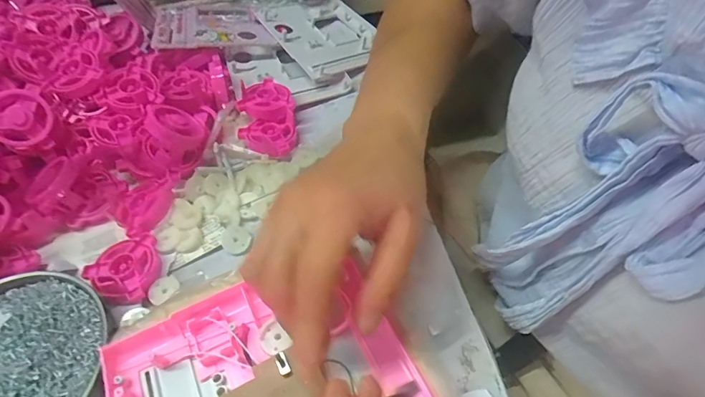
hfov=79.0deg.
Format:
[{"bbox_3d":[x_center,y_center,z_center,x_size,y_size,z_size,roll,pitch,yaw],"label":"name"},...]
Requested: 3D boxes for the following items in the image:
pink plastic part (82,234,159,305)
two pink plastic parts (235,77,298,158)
[{"bbox_3d":[-0.170,0.055,0.329,0.051,0.014,0.051,-2,52,2],"label":"pink plastic part"},{"bbox_3d":[-0.083,-0.082,0.414,0.052,0.027,0.090,-6,52,-1],"label":"two pink plastic parts"}]

